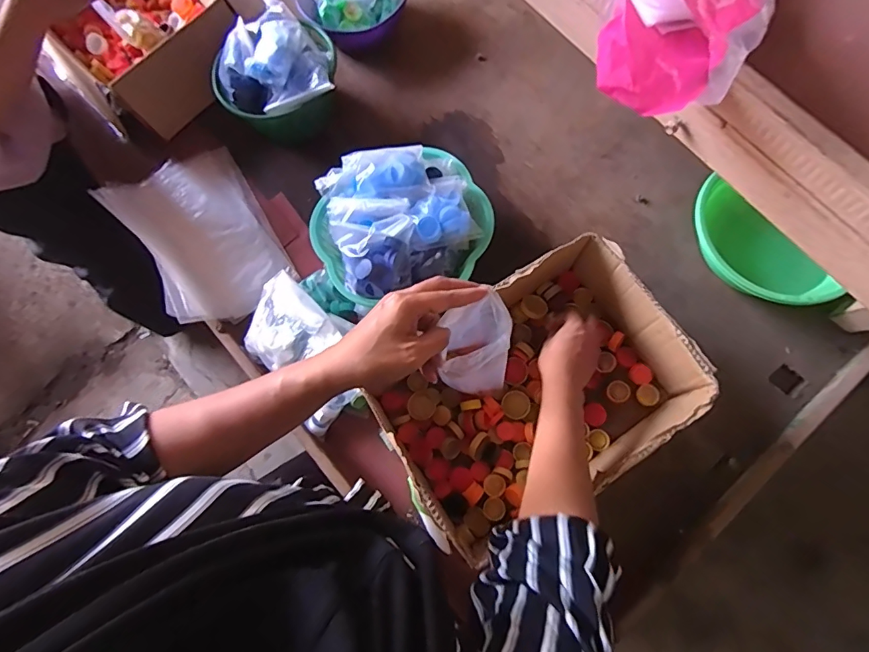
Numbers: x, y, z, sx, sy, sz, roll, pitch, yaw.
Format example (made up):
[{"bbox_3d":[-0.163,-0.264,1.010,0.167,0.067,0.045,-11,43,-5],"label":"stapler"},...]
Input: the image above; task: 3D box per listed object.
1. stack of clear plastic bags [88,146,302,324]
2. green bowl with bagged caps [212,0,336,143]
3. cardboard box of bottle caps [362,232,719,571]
[{"bbox_3d":[-0.378,-0.149,0.758,0.197,0.059,0.314,-31,76,-7],"label":"stack of clear plastic bags"},{"bbox_3d":[-0.263,-0.423,0.786,0.188,0.147,0.190,0,74,1],"label":"green bowl with bagged caps"},{"bbox_3d":[0.128,0.087,0.623,0.378,0.120,0.268,-35,77,-8],"label":"cardboard box of bottle caps"}]

